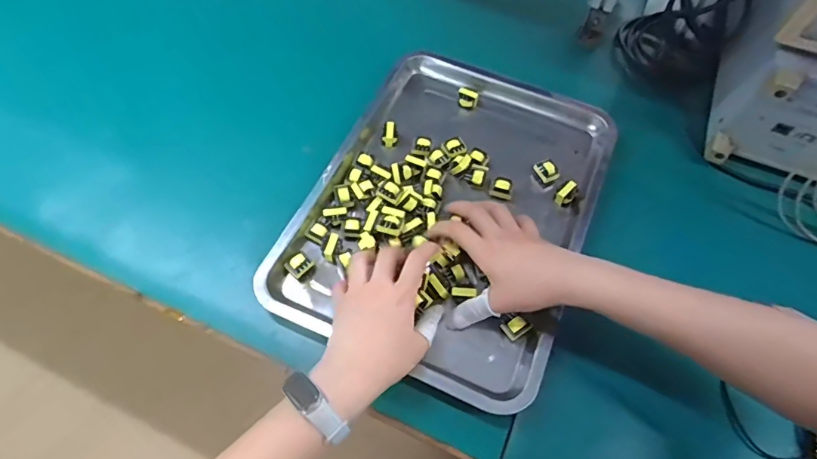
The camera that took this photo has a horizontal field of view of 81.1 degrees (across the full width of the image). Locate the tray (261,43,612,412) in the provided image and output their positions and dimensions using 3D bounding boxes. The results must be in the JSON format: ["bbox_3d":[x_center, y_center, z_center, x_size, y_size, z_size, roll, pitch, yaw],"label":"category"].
[{"bbox_3d":[0.049,-0.031,0.546,0.293,0.047,0.391,22,64,11],"label":"tray"}]

